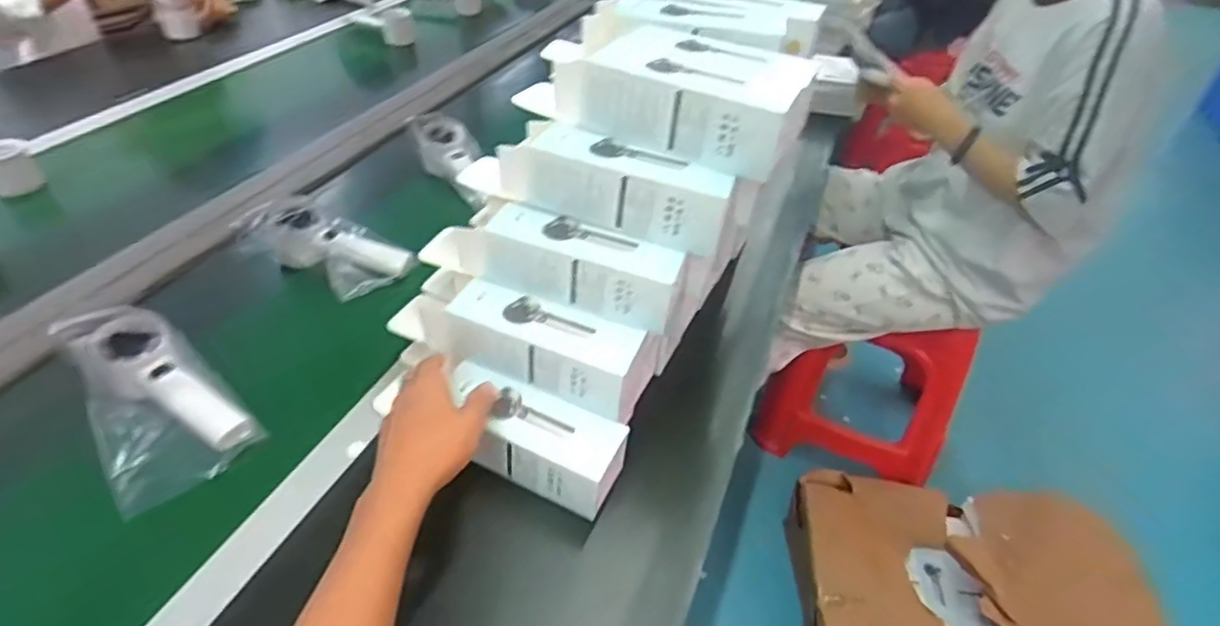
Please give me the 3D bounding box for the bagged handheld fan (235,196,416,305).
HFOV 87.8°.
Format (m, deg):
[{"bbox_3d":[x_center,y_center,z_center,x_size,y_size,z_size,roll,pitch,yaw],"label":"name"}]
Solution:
[{"bbox_3d":[-0.337,-0.087,0.729,0.168,0.051,0.103,23,46,19],"label":"bagged handheld fan"}]

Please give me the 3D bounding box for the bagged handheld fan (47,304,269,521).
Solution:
[{"bbox_3d":[-0.401,0.066,0.561,0.110,0.075,0.183,-26,51,-29],"label":"bagged handheld fan"}]

